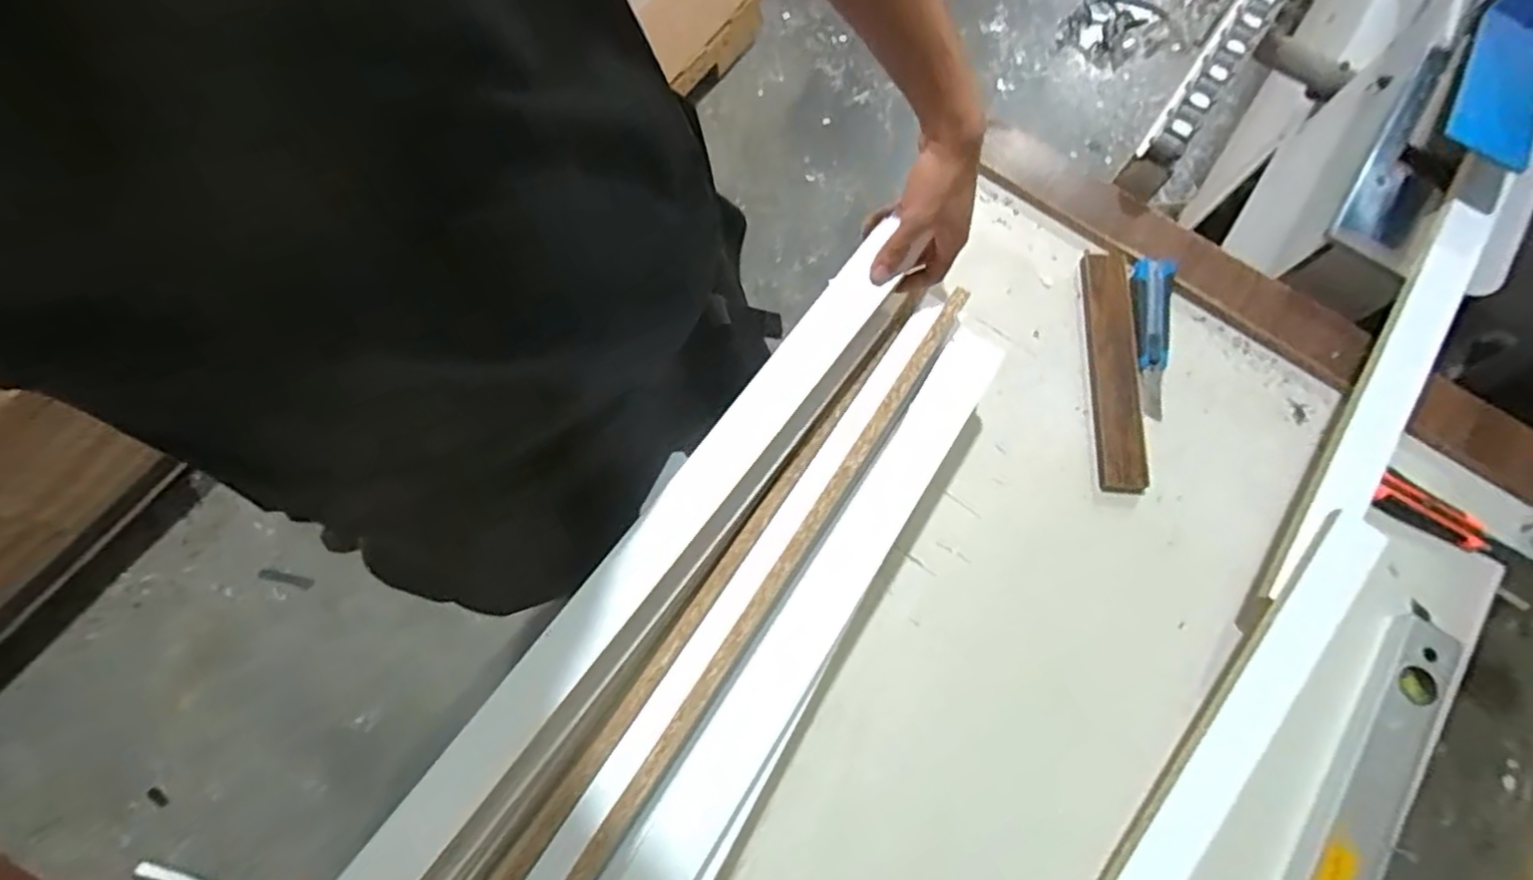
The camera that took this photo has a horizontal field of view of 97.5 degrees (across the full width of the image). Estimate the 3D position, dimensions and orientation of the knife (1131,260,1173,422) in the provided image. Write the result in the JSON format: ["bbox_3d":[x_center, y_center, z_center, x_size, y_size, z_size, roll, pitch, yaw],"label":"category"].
[{"bbox_3d":[0.407,-0.111,0.718,0.037,0.028,0.167,10,73,1],"label":"knife"}]

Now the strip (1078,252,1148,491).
[{"bbox_3d":[0.365,-0.077,0.706,0.054,0.012,0.266,3,73,-1],"label":"strip"}]

